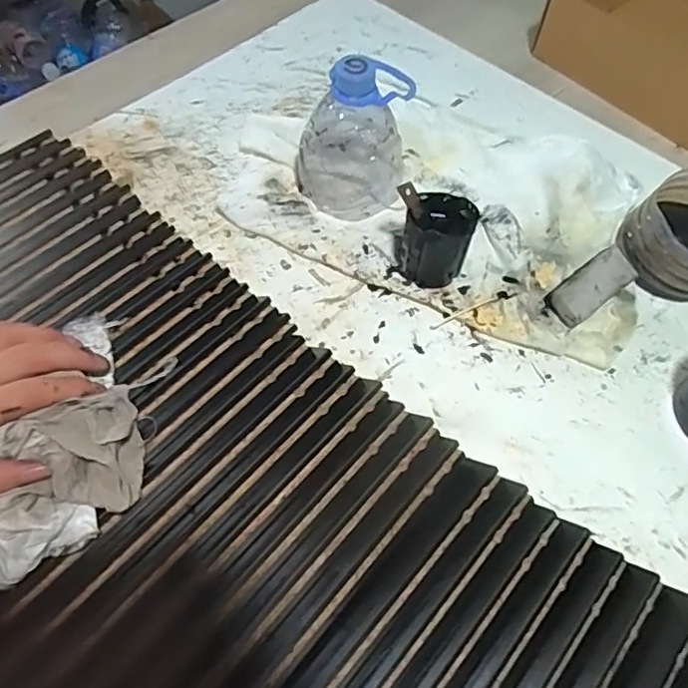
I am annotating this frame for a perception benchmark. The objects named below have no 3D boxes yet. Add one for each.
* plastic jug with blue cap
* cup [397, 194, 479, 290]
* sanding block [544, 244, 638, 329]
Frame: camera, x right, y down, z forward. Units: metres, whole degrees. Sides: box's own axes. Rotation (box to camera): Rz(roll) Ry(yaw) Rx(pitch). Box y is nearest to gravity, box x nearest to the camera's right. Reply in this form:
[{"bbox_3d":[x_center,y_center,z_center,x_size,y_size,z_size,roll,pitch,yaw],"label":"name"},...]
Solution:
[{"bbox_3d":[0.006,-0.183,0.486,0.097,0.125,0.088,4,60,0],"label":"plastic jug with blue cap"},{"bbox_3d":[0.078,-0.088,0.467,0.054,0.067,0.057,1,60,-2],"label":"cup"},{"bbox_3d":[0.205,-0.048,0.459,0.075,0.021,0.033,-37,67,-7],"label":"sanding block"}]

